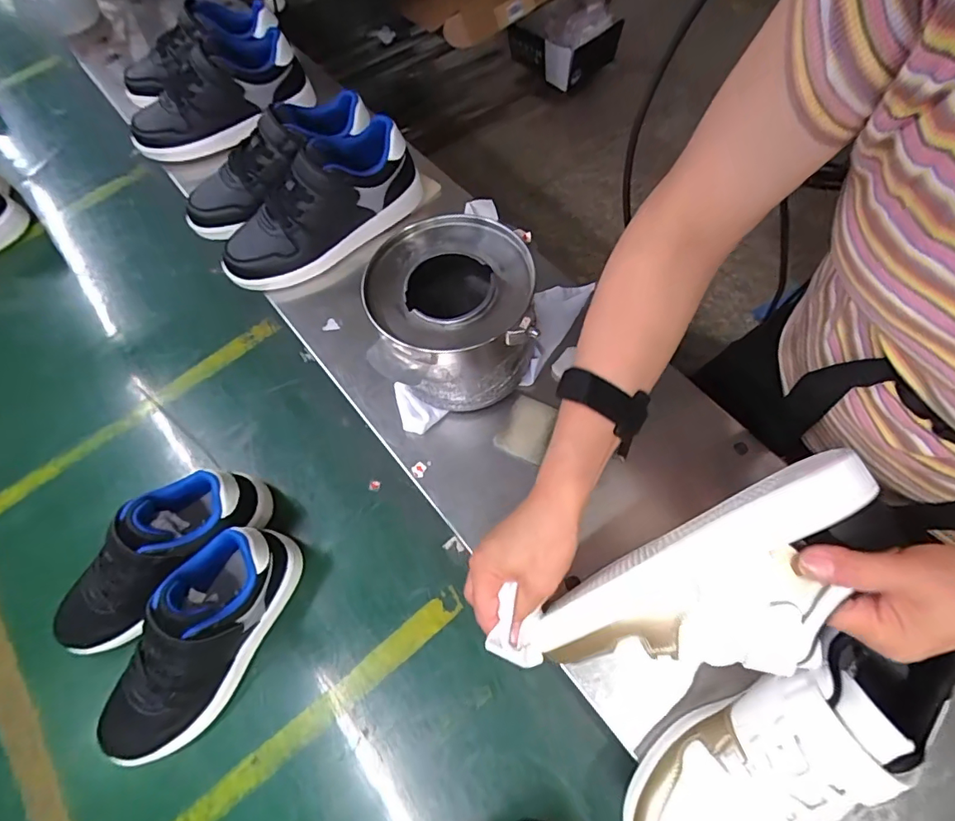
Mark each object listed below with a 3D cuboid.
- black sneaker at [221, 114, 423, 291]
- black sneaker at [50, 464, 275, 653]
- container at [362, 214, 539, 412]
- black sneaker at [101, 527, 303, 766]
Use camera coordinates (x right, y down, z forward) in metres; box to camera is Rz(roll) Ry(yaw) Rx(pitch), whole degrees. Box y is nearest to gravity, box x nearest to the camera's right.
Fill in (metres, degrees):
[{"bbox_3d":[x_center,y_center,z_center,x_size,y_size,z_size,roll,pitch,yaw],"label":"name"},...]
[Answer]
[{"bbox_3d":[-0.169,-0.216,0.543,0.231,0.118,0.074,-39,69,-14],"label":"black sneaker"},{"bbox_3d":[-0.269,0.125,0.420,0.070,0.092,0.190,36,72,18],"label":"black sneaker"},{"bbox_3d":[-0.021,-0.083,0.456,0.130,0.118,0.138,-1,65,2],"label":"container"},{"bbox_3d":[-0.221,0.180,0.392,0.068,0.091,0.186,25,69,14],"label":"black sneaker"}]

